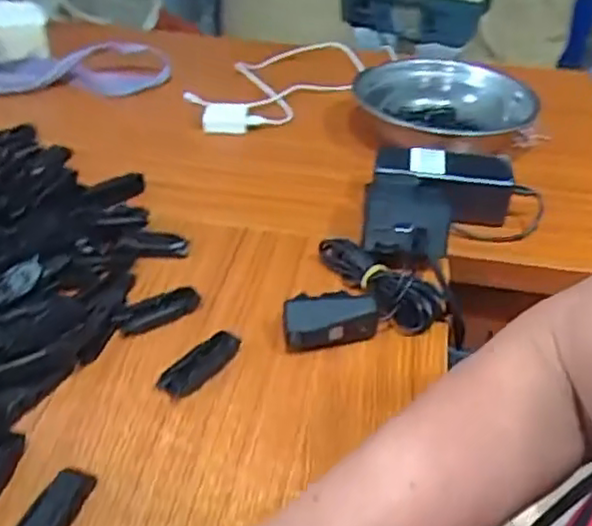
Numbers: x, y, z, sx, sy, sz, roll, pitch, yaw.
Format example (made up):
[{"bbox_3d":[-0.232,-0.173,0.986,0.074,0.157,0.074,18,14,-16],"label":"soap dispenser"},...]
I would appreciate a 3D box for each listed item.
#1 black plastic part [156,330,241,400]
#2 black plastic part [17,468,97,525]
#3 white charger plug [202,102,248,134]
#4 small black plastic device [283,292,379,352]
[{"bbox_3d":[-0.066,0.070,0.476,0.022,0.013,0.064,30,44,29],"label":"black plastic part"},{"bbox_3d":[-0.138,0.142,0.378,0.022,0.011,0.063,17,39,16],"label":"black plastic part"},{"bbox_3d":[-0.080,-0.165,0.767,0.051,0.035,0.017,-5,39,-13],"label":"white charger plug"},{"bbox_3d":[0.024,0.044,0.498,0.070,0.034,0.030,-9,40,-17],"label":"small black plastic device"}]

